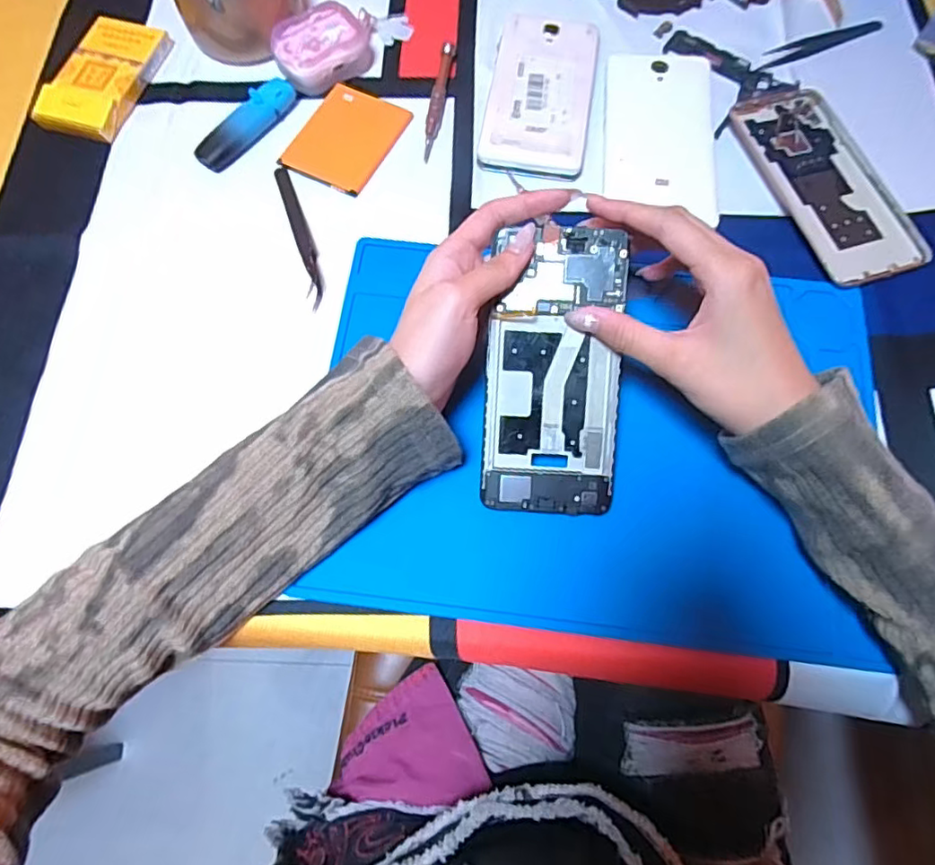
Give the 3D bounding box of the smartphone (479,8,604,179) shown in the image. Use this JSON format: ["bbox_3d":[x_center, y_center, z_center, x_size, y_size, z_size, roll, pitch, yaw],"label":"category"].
[{"bbox_3d":[0.053,-0.244,0.417,0.071,0.011,0.141,9,71,4],"label":"smartphone"}]

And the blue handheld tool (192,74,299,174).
[{"bbox_3d":[-0.152,-0.214,0.402,0.021,0.017,0.081,39,75,13],"label":"blue handheld tool"}]

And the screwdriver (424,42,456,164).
[{"bbox_3d":[-0.021,-0.238,0.418,0.011,0.009,0.100,7,70,3],"label":"screwdriver"}]

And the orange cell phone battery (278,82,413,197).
[{"bbox_3d":[-0.085,-0.208,0.409,0.062,0.004,0.084,25,72,9],"label":"orange cell phone battery"}]

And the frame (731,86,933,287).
[{"bbox_3d":[0.241,-0.171,0.392,0.074,0.006,0.155,-17,71,-6],"label":"frame"}]

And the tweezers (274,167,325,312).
[{"bbox_3d":[-0.109,-0.132,0.382,0.013,0.014,0.118,-17,71,-5],"label":"tweezers"}]

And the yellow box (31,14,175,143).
[{"bbox_3d":[-0.264,-0.259,0.426,0.062,0.015,0.102,17,71,7],"label":"yellow box"}]

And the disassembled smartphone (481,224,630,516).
[{"bbox_3d":[0.047,-0.031,0.312,0.070,0.007,0.149,6,97,3],"label":"disassembled smartphone"}]

